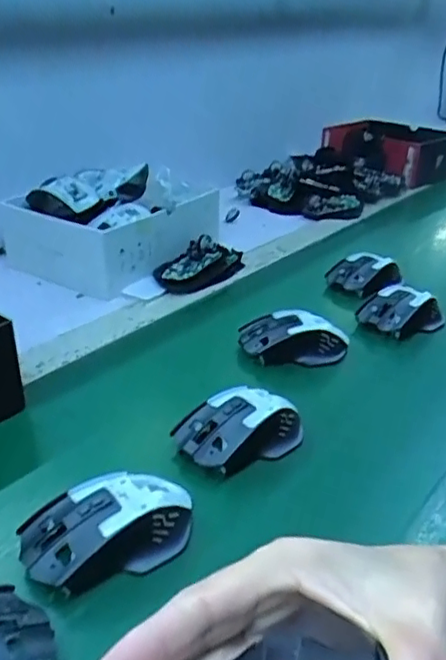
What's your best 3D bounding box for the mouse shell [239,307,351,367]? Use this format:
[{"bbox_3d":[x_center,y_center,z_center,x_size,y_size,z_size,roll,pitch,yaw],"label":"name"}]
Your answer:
[{"bbox_3d":[0.075,0.010,0.633,0.114,0.045,0.064,-1,29,1],"label":"mouse shell"}]

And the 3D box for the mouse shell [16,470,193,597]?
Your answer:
[{"bbox_3d":[-0.072,0.127,0.399,0.116,0.040,0.065,-11,34,-27],"label":"mouse shell"}]

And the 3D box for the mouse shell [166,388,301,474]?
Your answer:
[{"bbox_3d":[0.018,0.076,0.495,0.110,0.035,0.060,-18,33,-27],"label":"mouse shell"}]

